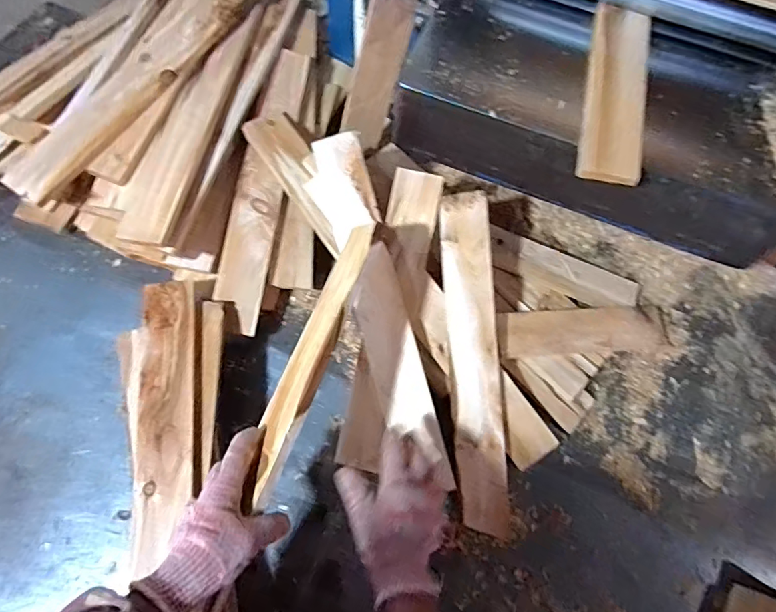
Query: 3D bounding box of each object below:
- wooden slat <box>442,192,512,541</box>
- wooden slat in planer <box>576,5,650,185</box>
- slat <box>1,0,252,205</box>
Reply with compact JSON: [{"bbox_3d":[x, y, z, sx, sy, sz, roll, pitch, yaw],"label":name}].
[{"bbox_3d":[0.124,0.074,0.690,0.070,0.018,0.464,-2,83,-3],"label":"wooden slat"},{"bbox_3d":[0.296,-0.284,0.635,0.072,0.020,0.294,14,67,3],"label":"wooden slat in planer"},{"bbox_3d":[-0.357,-0.341,0.728,0.089,0.020,0.484,32,76,6],"label":"slat"}]

